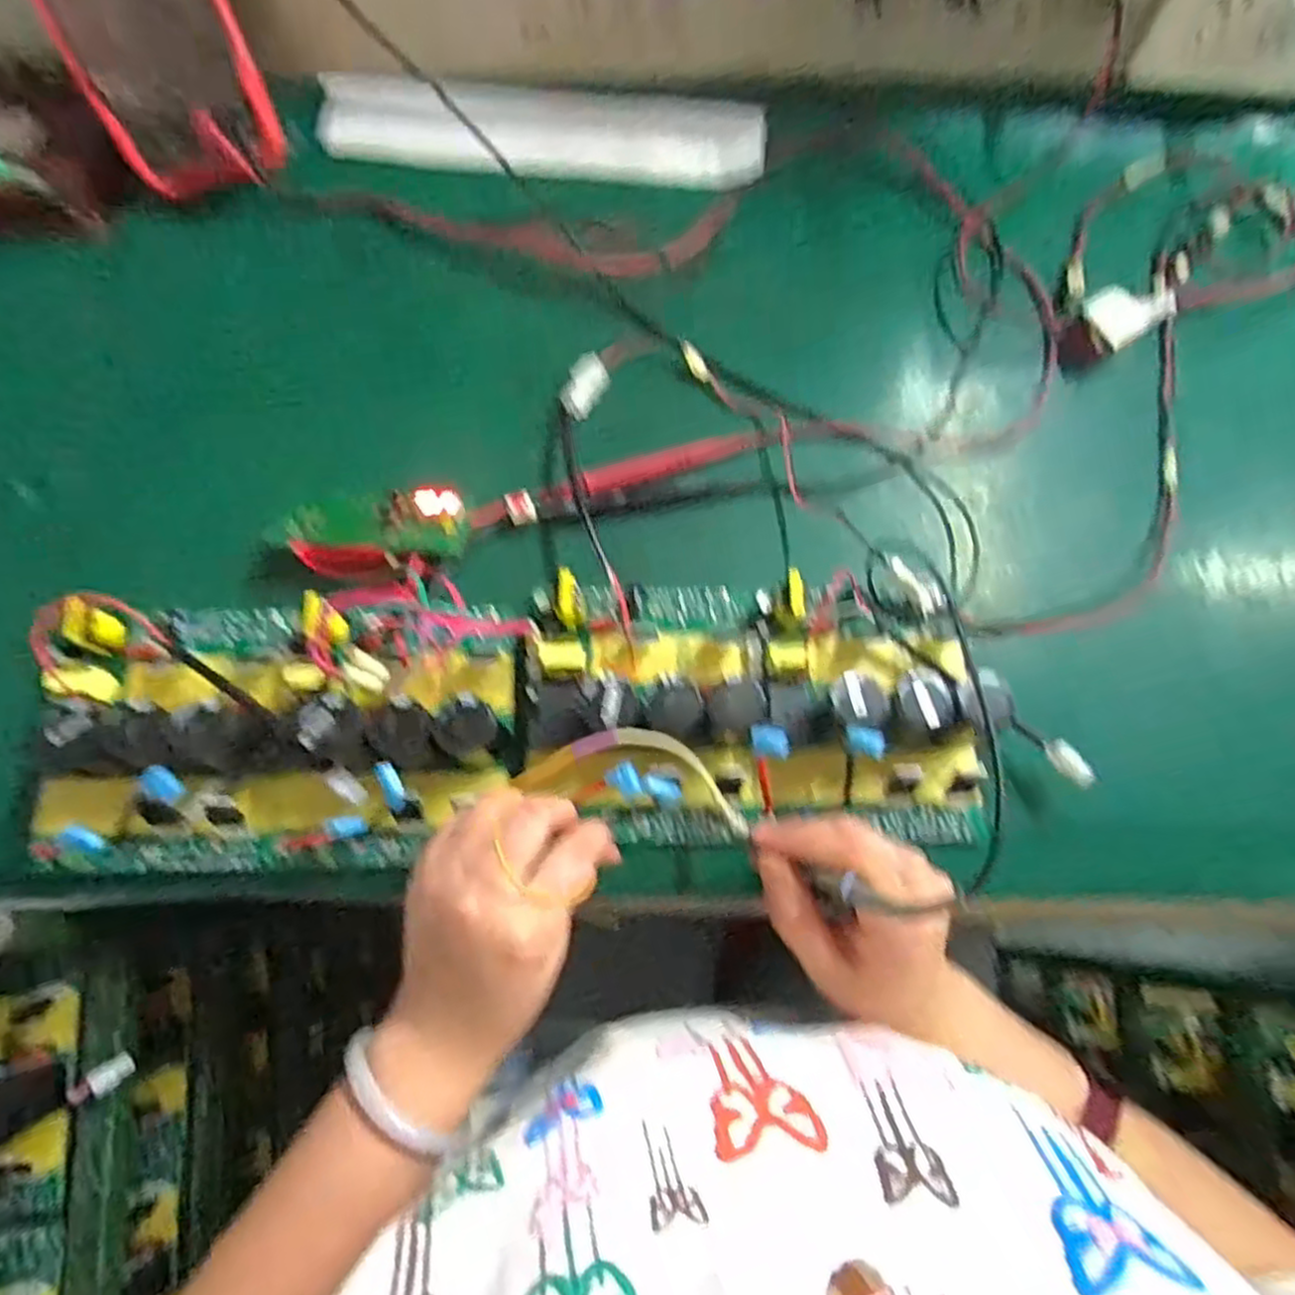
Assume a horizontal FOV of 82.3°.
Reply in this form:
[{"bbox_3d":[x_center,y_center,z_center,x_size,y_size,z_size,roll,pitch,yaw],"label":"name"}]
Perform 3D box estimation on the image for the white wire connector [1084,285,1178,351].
[{"bbox_3d":[0.297,-0.210,0.455,0.065,0.008,0.038,-35,77,-11],"label":"white wire connector"}]

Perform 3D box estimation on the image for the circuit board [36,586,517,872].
[{"bbox_3d":[-0.190,0.040,0.377,0.230,0.055,0.135,-1,73,-1],"label":"circuit board"}]

